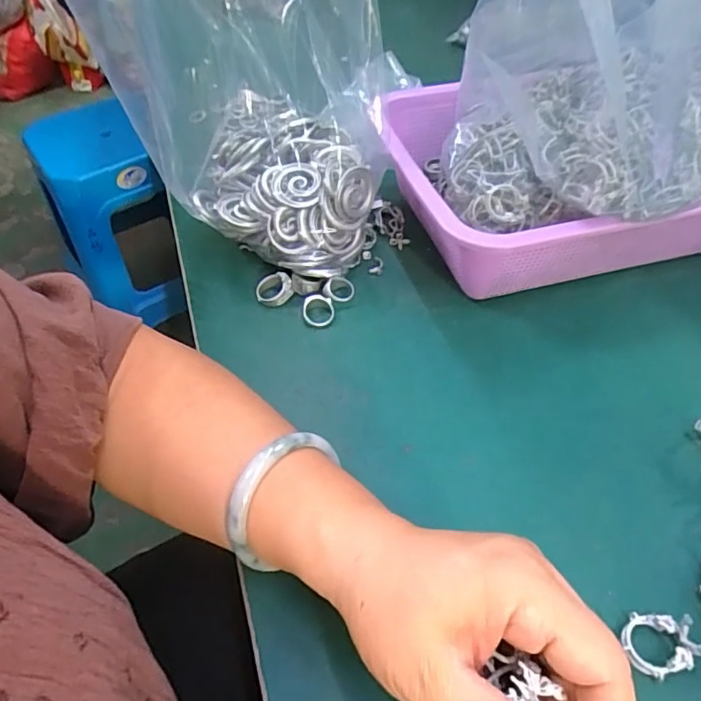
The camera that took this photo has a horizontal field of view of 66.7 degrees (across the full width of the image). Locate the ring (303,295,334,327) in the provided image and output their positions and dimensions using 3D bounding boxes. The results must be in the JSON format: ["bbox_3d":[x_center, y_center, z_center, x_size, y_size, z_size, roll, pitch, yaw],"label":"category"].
[{"bbox_3d":[-0.024,-0.029,0.395,0.023,0.010,0.025,0,49,0],"label":"ring"}]

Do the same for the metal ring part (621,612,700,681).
[{"bbox_3d":[0.143,0.137,0.249,0.033,0.013,0.026,-5,49,-4],"label":"metal ring part"}]

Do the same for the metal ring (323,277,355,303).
[{"bbox_3d":[-0.009,-0.047,0.408,0.024,0.005,0.020,0,84,-14],"label":"metal ring"}]

